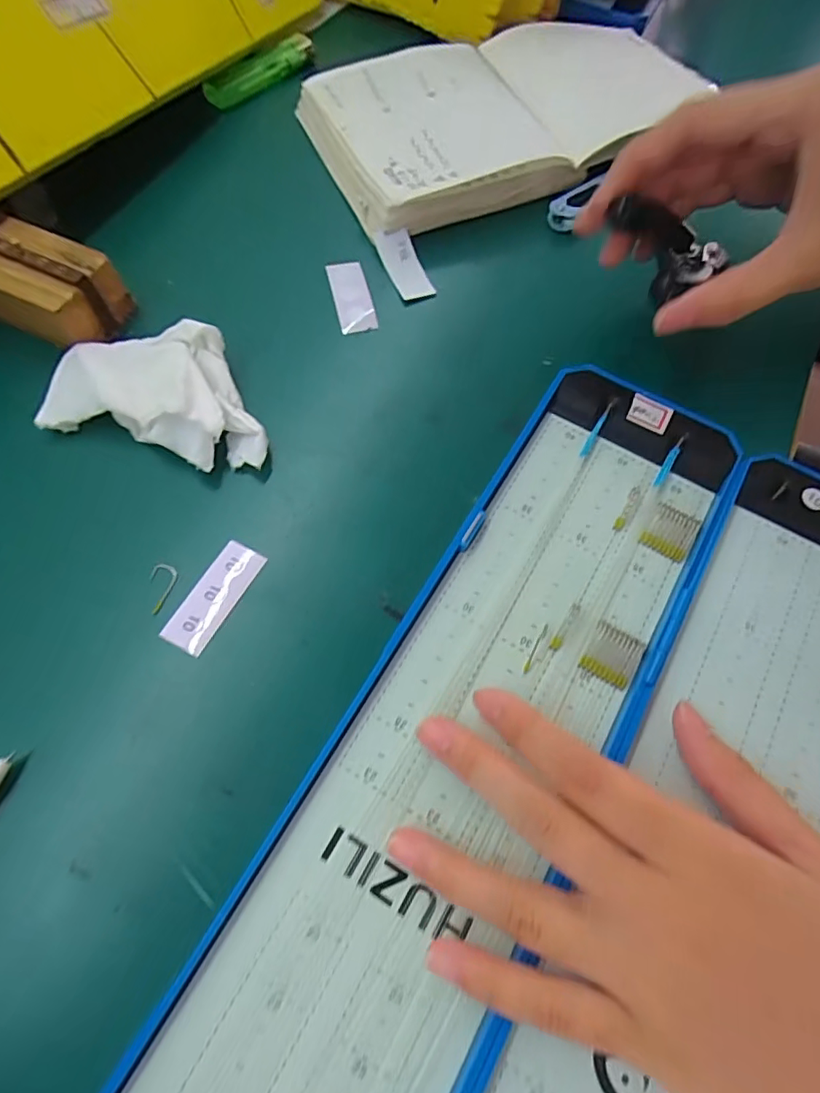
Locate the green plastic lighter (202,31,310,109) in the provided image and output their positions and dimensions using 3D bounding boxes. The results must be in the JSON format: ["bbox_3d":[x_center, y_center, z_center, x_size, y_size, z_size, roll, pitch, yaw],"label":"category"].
[{"bbox_3d":[-0.092,-0.297,0.340,0.016,0.018,0.078,42,72,15],"label":"green plastic lighter"}]

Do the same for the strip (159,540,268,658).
[{"bbox_3d":[-0.078,0.020,0.217,0.017,0.004,0.046,33,70,-4],"label":"strip"}]

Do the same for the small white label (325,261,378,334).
[{"bbox_3d":[-0.030,-0.129,0.280,0.018,0.004,0.047,-13,67,-7],"label":"small white label"}]

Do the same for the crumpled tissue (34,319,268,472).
[{"bbox_3d":[-0.107,-0.069,0.245,0.098,0.024,0.062,15,67,5],"label":"crumpled tissue"}]

